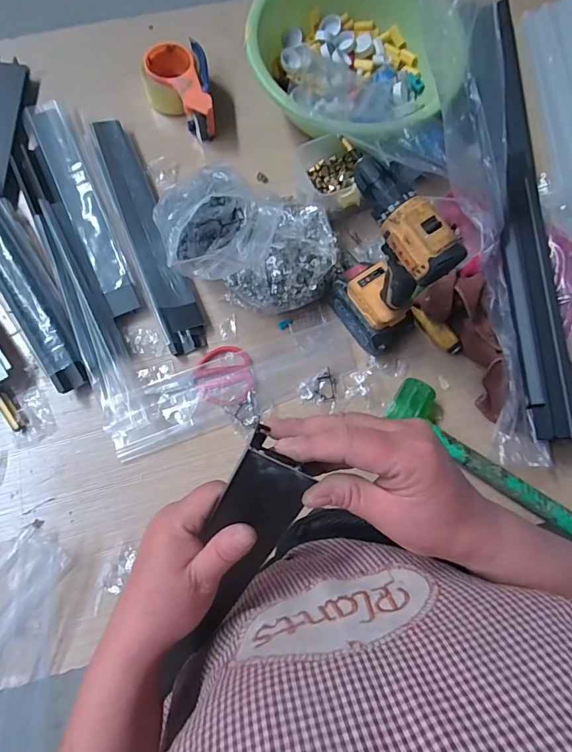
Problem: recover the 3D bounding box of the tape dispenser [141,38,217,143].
[{"bbox_3d":[-0.179,-0.475,0.721,0.107,0.063,0.156,-10,78,-5],"label":"tape dispenser"}]

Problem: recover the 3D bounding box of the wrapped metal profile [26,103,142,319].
[{"bbox_3d":[-0.320,-0.276,0.690,0.058,0.023,0.399,-25,79,-8],"label":"wrapped metal profile"}]

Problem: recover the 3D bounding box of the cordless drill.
[{"bbox_3d":[0.113,-0.134,0.548,0.067,0.265,0.157,-38,81,-10],"label":"cordless drill"}]

